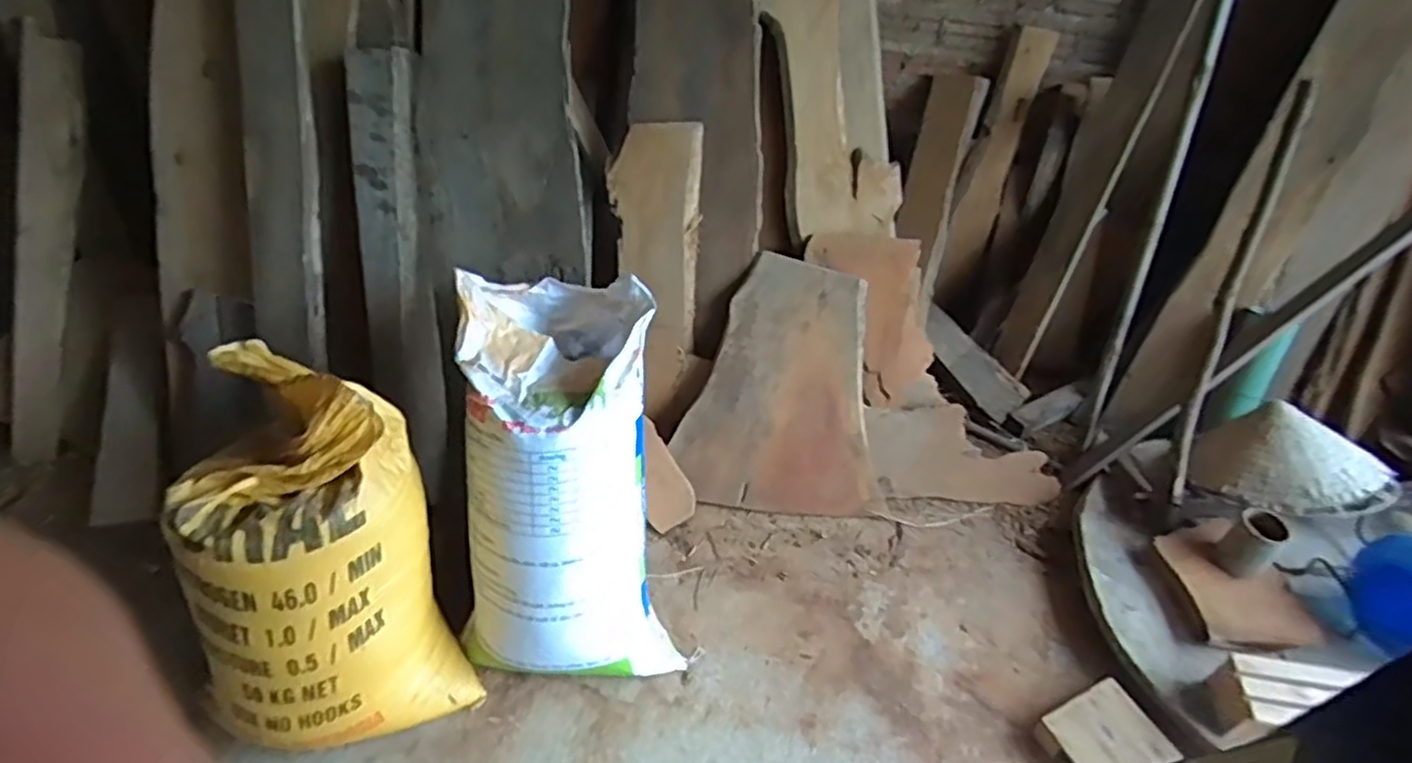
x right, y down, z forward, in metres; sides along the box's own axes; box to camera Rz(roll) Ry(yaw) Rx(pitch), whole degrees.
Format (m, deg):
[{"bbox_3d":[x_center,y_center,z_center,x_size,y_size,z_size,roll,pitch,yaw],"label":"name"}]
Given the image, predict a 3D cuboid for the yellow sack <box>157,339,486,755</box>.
[{"bbox_3d":[-0.671,0.314,1.264,0.360,0.653,0.403,-16,46,-20],"label":"yellow sack"}]

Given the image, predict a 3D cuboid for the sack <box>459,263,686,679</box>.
[{"bbox_3d":[-0.270,0.196,1.373,0.357,0.780,0.270,-4,0,-10],"label":"sack"}]

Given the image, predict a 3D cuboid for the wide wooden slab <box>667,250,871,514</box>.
[{"bbox_3d":[0.179,0.018,1.797,0.467,0.621,0.039,2,13,-3],"label":"wide wooden slab"}]

